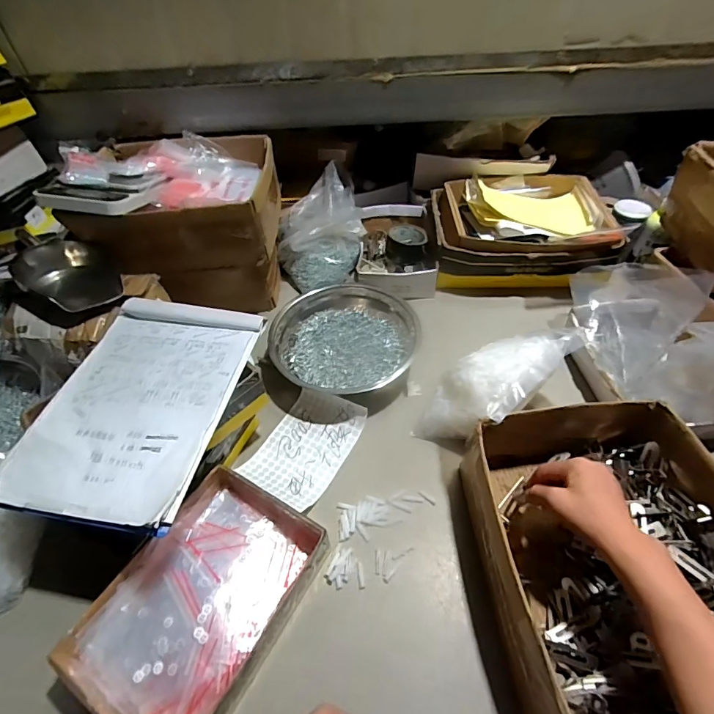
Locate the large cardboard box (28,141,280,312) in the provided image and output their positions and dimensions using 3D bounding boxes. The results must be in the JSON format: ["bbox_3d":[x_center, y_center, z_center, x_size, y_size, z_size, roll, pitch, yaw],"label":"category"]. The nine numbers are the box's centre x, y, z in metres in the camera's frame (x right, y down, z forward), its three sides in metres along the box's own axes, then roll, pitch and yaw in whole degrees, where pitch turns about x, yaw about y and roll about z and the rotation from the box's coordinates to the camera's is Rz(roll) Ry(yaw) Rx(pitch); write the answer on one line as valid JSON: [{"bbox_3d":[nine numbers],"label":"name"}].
[{"bbox_3d":[-0.319,-0.258,0.805,0.337,0.254,0.265,-6,49,-2],"label":"large cardboard box"}]

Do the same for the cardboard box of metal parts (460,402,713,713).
[{"bbox_3d":[0.288,0.216,0.475,0.258,0.118,0.308,-5,49,-1],"label":"cardboard box of metal parts"}]

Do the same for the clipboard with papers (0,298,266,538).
[{"bbox_3d":[-0.262,0.045,0.520,0.210,0.017,0.306,6,50,9],"label":"clipboard with papers"}]

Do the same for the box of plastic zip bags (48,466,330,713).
[{"bbox_3d":[-0.168,0.275,0.479,0.177,0.070,0.246,24,55,22],"label":"box of plastic zip bags"}]

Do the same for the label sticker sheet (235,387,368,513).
[{"bbox_3d":[-0.077,0.131,0.634,0.124,0.025,0.178,21,53,20],"label":"label sticker sheet"}]

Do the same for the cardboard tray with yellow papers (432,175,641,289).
[{"bbox_3d":[0.325,-0.257,0.857,0.331,0.120,0.256,-2,49,2],"label":"cardboard tray with yellow papers"}]

